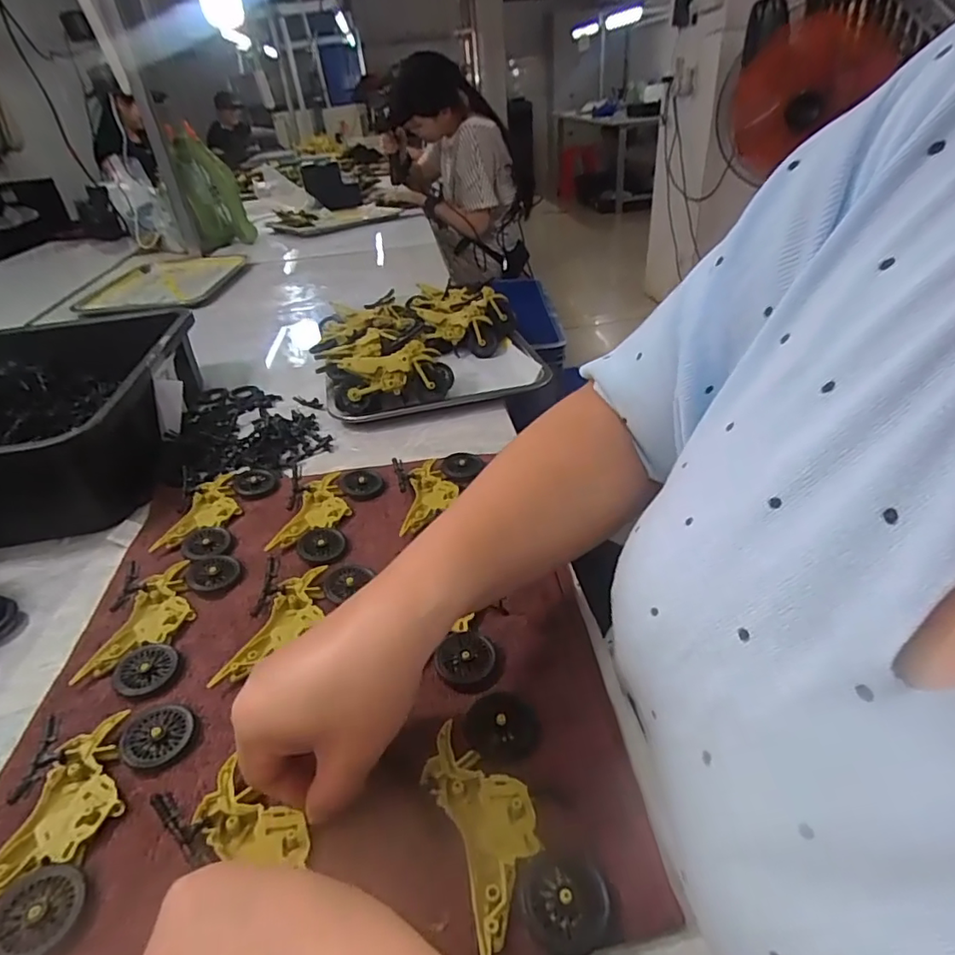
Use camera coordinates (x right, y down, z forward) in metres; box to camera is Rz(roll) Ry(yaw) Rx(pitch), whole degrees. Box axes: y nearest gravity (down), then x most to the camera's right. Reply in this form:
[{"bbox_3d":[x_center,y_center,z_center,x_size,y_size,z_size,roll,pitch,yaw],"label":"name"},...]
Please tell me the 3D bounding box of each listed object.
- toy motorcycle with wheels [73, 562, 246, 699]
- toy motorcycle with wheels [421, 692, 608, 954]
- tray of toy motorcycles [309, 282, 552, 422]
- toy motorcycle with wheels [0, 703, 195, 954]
[{"bbox_3d":[-0.224,0.097,0.392,0.074,0.016,0.113,1,35,9],"label":"toy motorcycle with wheels"},{"bbox_3d":[0.013,0.160,0.270,0.060,0.012,0.115,-13,35,-10],"label":"toy motorcycle with wheels"},{"bbox_3d":[-0.074,-0.178,0.738,0.257,0.067,0.306,-13,35,-11],"label":"tray of toy motorcycles"},{"bbox_3d":[-0.199,0.169,0.282,0.073,0.017,0.112,-6,34,0],"label":"toy motorcycle with wheels"}]

